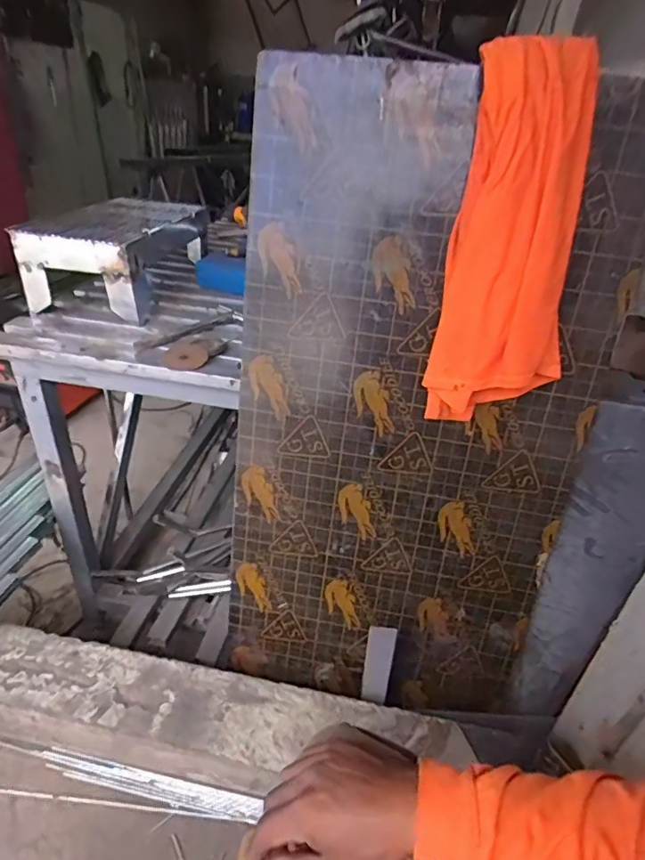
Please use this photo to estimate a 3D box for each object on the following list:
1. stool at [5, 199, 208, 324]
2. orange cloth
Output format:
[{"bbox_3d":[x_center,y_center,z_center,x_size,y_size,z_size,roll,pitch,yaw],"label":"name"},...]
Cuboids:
[{"bbox_3d":[-0.444,-0.404,1.144,0.254,0.161,0.435,9,32,5],"label":"stool"},{"bbox_3d":[0.264,-0.232,0.680,0.183,0.485,0.056,6,22,2],"label":"orange cloth"}]

